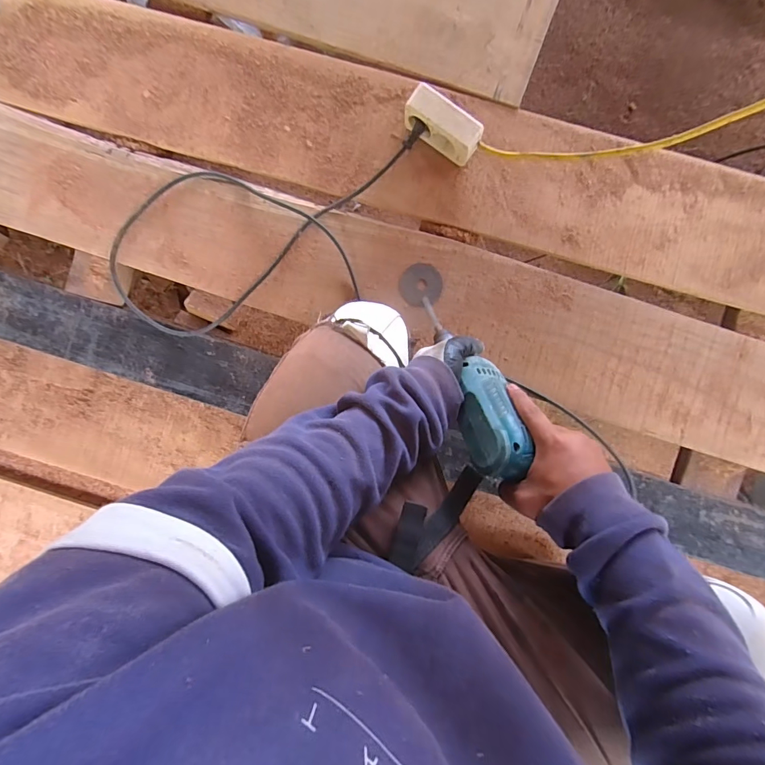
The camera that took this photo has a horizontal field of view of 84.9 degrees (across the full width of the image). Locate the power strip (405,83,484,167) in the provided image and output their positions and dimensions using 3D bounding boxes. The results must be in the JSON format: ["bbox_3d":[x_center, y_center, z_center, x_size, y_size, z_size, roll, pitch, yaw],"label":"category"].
[{"bbox_3d":[0.085,-0.358,0.588,0.111,0.060,0.043,34,89,0],"label":"power strip"}]

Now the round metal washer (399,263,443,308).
[{"bbox_3d":[0.056,-0.143,0.611,0.061,0.008,0.063,0,91,0],"label":"round metal washer"}]

